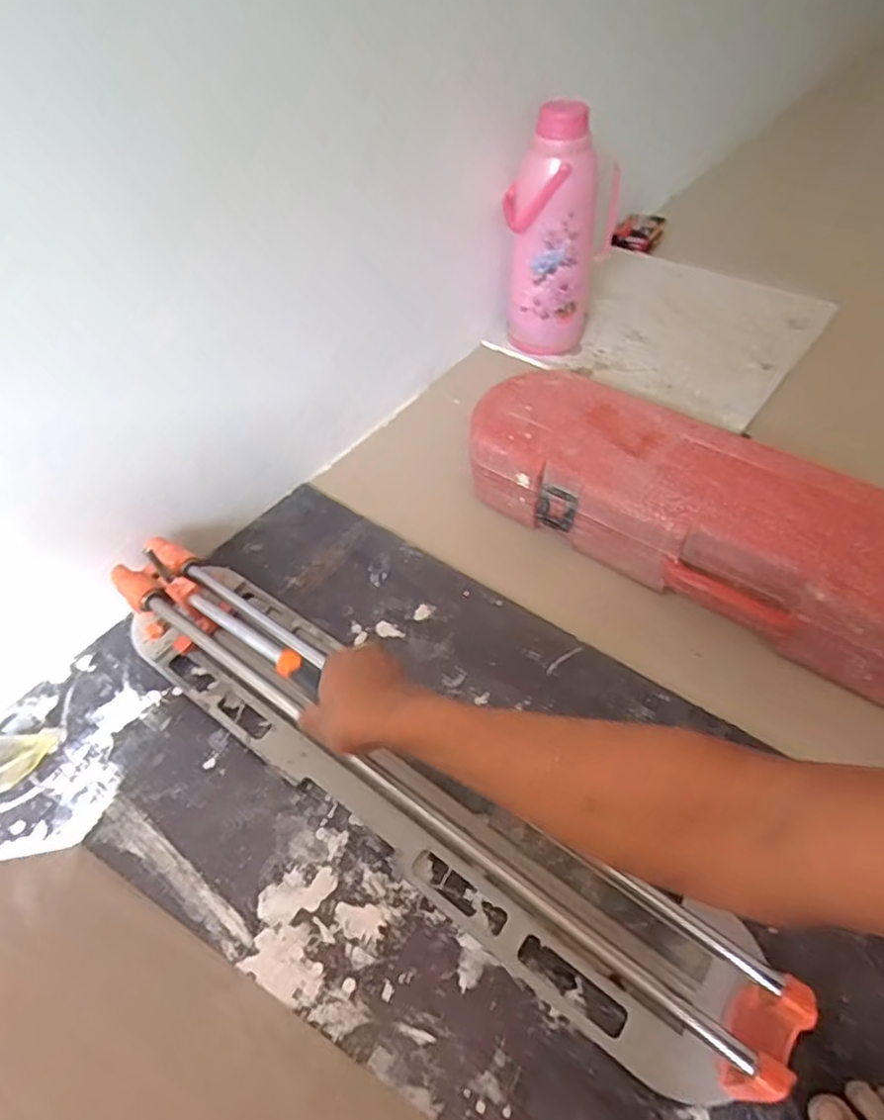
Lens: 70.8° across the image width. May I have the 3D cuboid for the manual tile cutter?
[{"bbox_3d":[-0.055,0.192,0.612,0.752,0.115,0.145,31,58,23],"label":"manual tile cutter"}]

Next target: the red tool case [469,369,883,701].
[{"bbox_3d":[0.374,-0.020,0.738,0.735,0.126,0.213,32,59,27],"label":"red tool case"}]

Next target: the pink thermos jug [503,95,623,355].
[{"bbox_3d":[0.196,-0.551,1.039,0.167,0.365,0.162,7,51,10],"label":"pink thermos jug"}]

